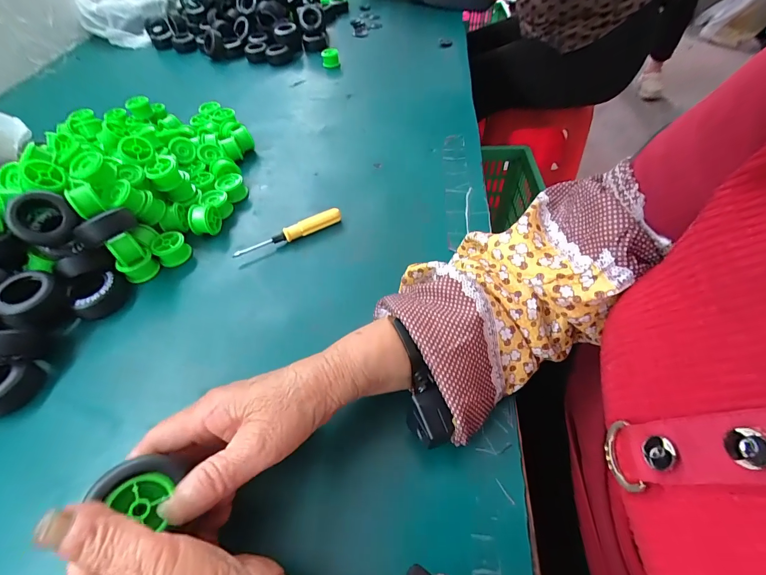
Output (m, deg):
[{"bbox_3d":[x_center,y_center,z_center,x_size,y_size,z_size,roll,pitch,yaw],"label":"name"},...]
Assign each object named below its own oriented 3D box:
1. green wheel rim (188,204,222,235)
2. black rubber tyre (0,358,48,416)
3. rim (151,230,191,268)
[{"bbox_3d":[-0.204,-0.076,0.408,0.029,0.037,0.033,-4,51,1],"label":"green wheel rim"},{"bbox_3d":[-0.314,0.080,0.291,0.043,0.027,0.041,-2,51,3],"label":"black rubber tyre"},{"bbox_3d":[-0.232,-0.041,0.389,0.033,0.029,0.038,-38,58,-24],"label":"rim"}]

